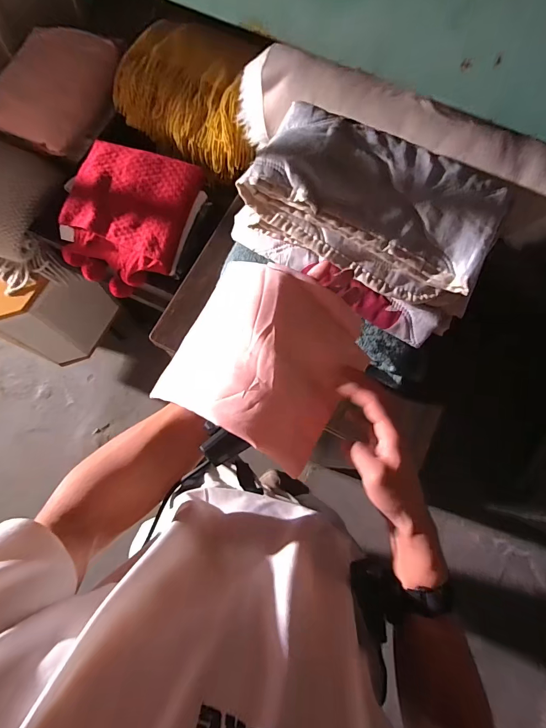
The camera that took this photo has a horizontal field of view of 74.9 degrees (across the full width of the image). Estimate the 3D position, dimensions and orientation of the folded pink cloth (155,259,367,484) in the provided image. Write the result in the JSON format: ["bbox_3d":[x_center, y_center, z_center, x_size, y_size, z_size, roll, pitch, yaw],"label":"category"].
[{"bbox_3d":[-0.003,-0.015,0.417,0.198,0.066,0.209,29,75,6],"label":"folded pink cloth"}]

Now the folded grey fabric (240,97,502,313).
[{"bbox_3d":[0.151,-0.241,0.527,0.351,0.062,0.224,29,75,6],"label":"folded grey fabric"}]

